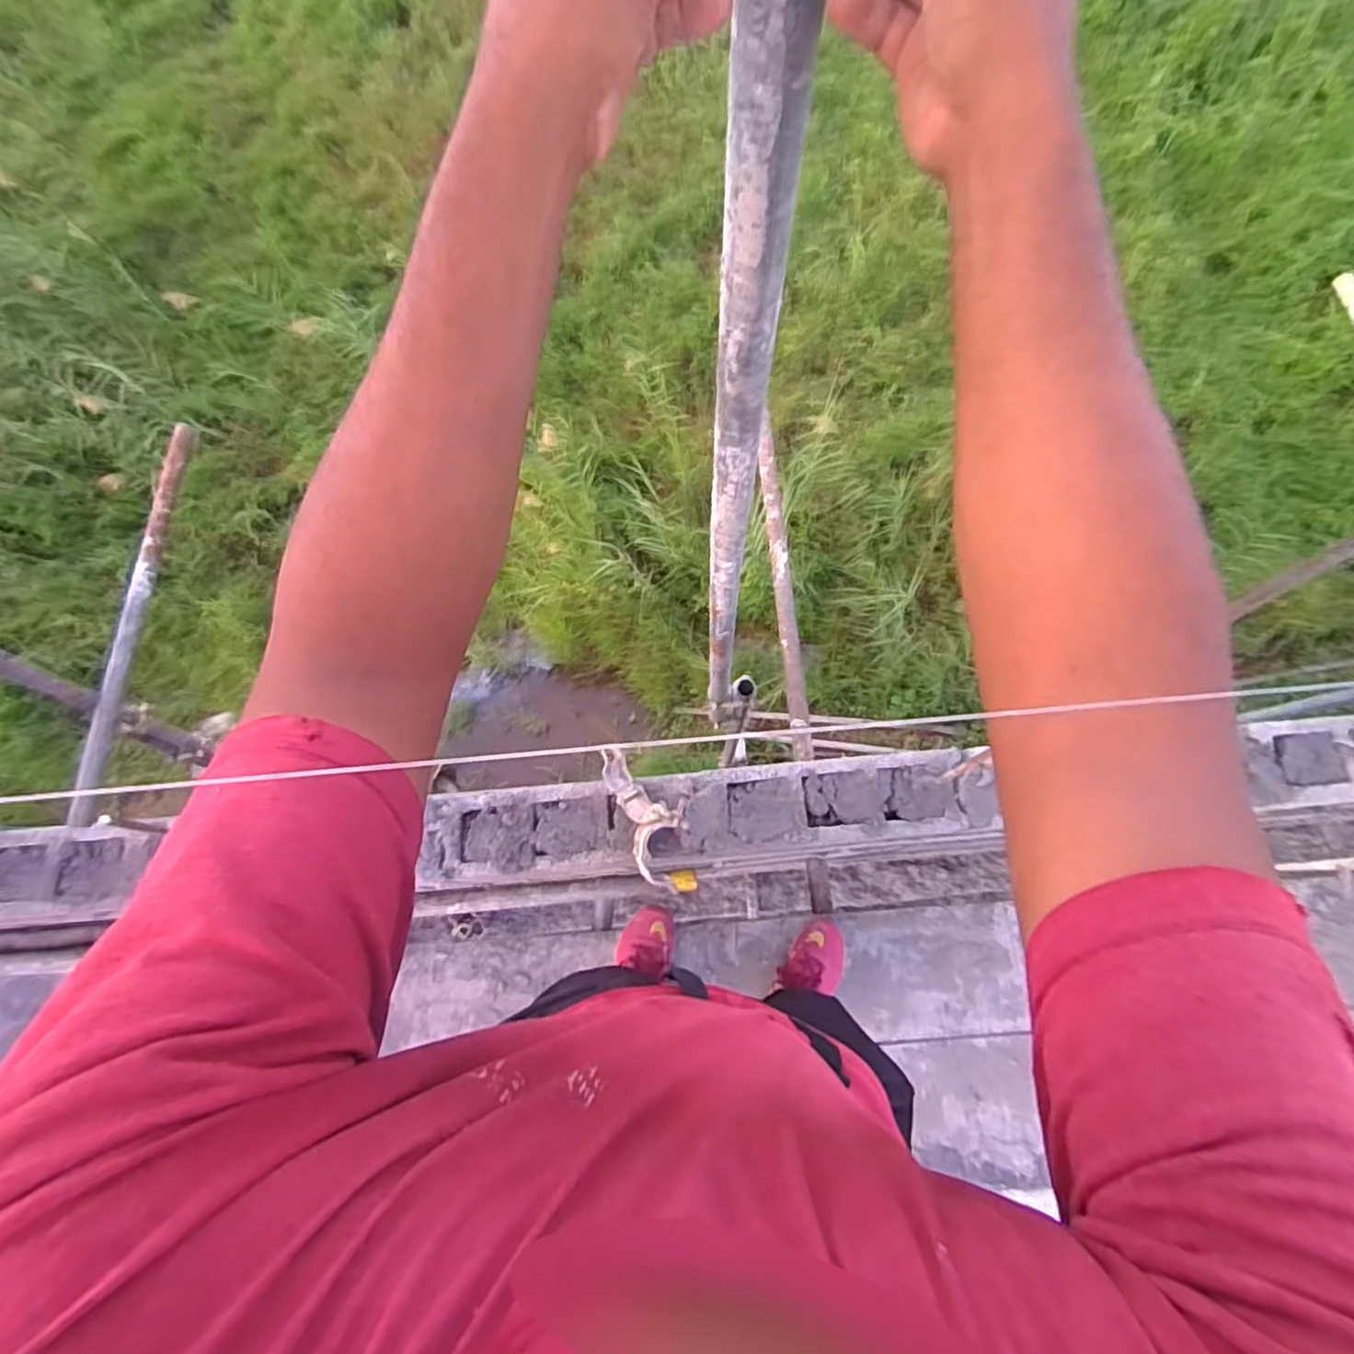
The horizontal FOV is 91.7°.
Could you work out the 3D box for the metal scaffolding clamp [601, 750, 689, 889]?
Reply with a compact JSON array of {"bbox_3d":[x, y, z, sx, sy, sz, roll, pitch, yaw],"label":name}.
[{"bbox_3d":[-0.039,0.192,0.976,0.103,0.074,0.221,-23,74,-7],"label":"metal scaffolding clamp"}]

